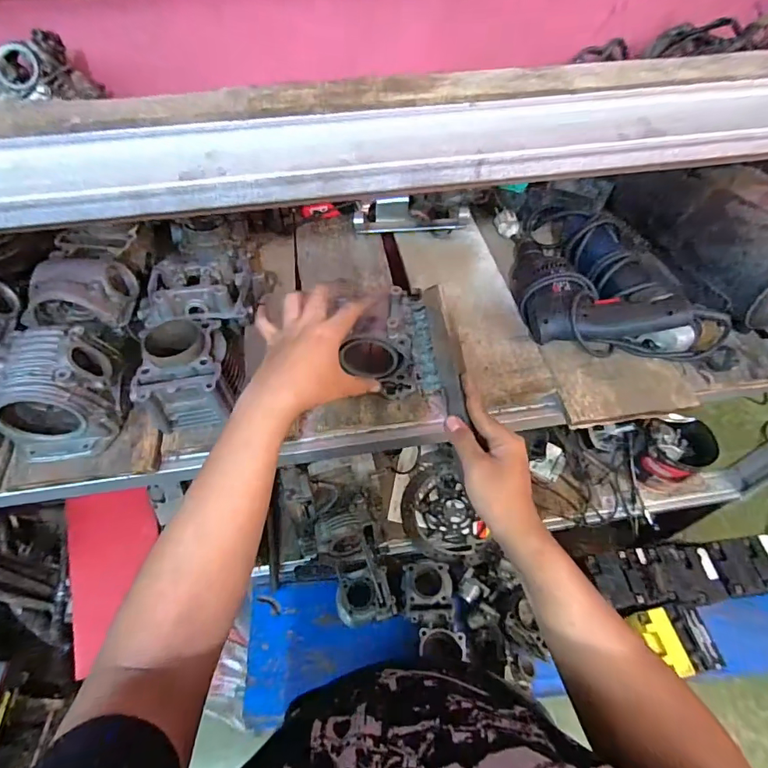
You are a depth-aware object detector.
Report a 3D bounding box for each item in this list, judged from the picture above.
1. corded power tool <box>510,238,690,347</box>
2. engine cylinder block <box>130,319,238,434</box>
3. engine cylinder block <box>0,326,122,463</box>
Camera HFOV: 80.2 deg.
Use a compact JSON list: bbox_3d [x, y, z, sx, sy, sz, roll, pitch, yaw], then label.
[{"bbox_3d":[0.293,-0.143,0.643,0.195,0.072,0.208,5,57,3],"label":"corded power tool"},{"bbox_3d":[-0.241,-0.013,0.561,0.100,0.075,0.117,-7,57,-5],"label":"engine cylinder block"},{"bbox_3d":[-0.385,0.011,0.534,0.130,0.103,0.124,-10,57,-7],"label":"engine cylinder block"}]

